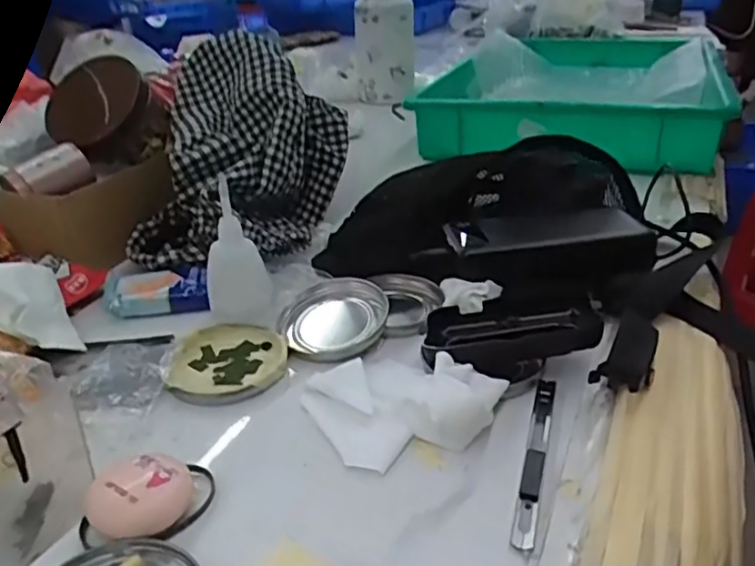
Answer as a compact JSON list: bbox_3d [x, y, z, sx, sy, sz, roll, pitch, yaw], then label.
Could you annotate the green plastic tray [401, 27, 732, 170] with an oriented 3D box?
[{"bbox_3d":[0.298,-0.279,0.963,0.351,0.110,0.564,10,31,19],"label":"green plastic tray"}]

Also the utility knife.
[{"bbox_3d":[0.085,0.091,0.349,0.011,0.007,0.124,8,30,16],"label":"utility knife"}]

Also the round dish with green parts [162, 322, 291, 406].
[{"bbox_3d":[-0.098,0.052,0.434,0.074,0.011,0.079,-3,29,-2],"label":"round dish with green parts"}]

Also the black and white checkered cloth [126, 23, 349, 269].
[{"bbox_3d":[-0.124,-0.124,0.592,0.183,0.151,0.188,-4,29,-5],"label":"black and white checkered cloth"}]

